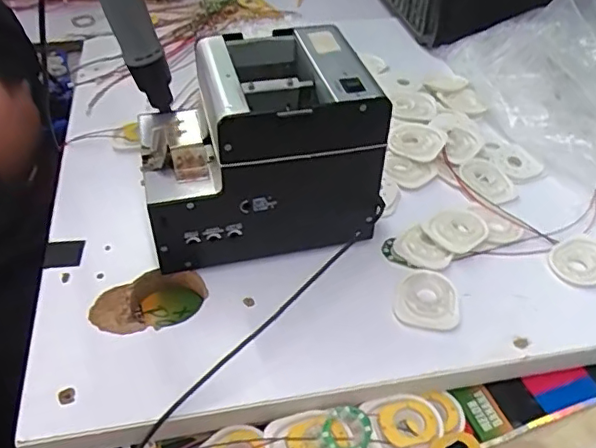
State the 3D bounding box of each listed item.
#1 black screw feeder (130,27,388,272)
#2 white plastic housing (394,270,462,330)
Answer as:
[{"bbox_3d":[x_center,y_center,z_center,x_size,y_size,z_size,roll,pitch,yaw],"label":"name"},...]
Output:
[{"bbox_3d":[-0.039,-0.066,0.480,0.177,0.150,0.141,-9,44,-12],"label":"black screw feeder"},{"bbox_3d":[0.105,0.058,0.456,0.049,0.005,0.053,13,44,11],"label":"white plastic housing"}]

